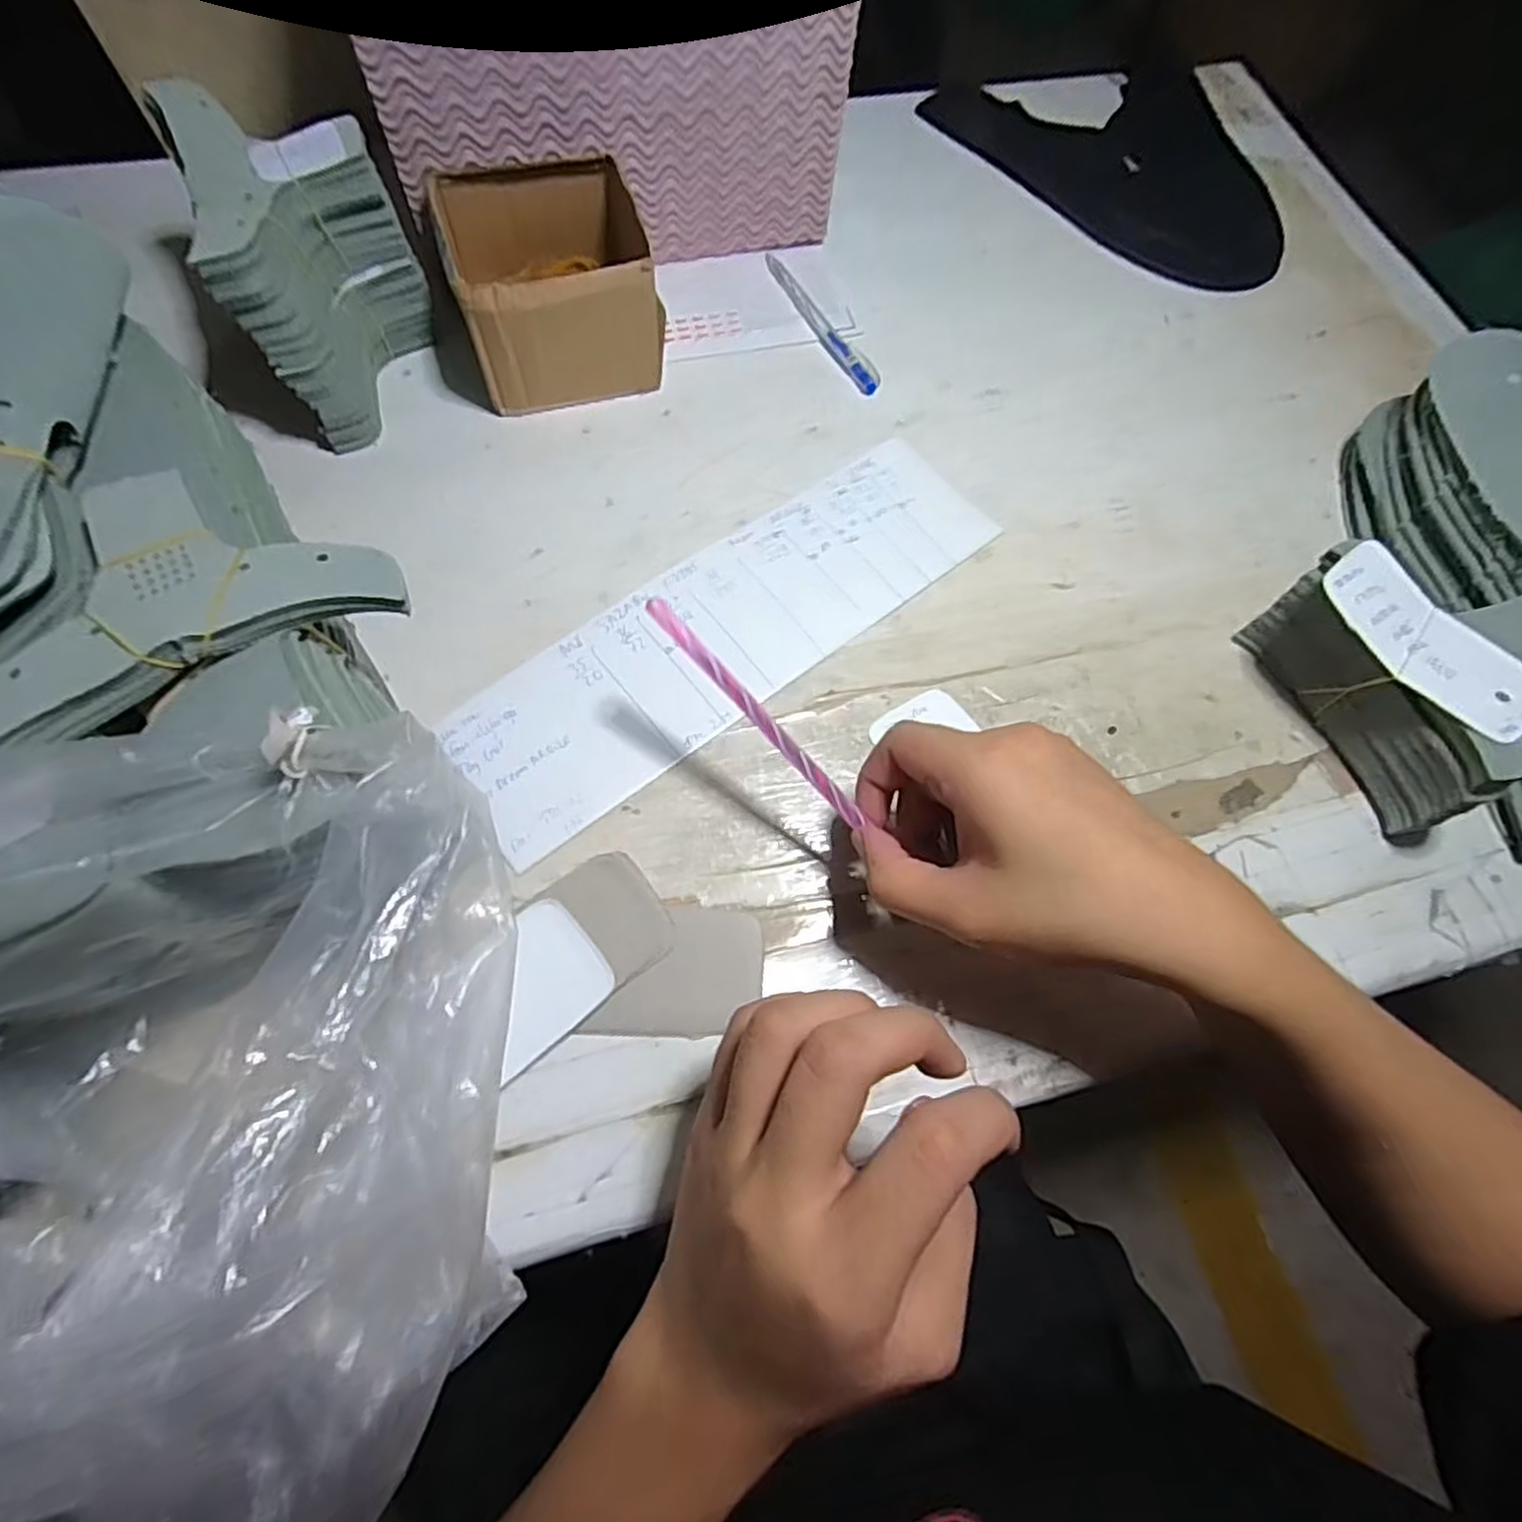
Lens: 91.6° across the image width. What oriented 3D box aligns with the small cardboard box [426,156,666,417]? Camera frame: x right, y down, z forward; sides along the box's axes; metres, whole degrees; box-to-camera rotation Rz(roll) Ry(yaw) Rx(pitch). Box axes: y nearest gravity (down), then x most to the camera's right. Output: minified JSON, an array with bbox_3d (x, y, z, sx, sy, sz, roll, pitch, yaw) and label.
[{"bbox_3d":[-0.121,-0.274,0.429,0.108,0.075,0.117,-15,69,-9],"label":"small cardboard box"}]

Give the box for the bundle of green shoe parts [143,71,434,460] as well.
[{"bbox_3d":[-0.237,-0.266,0.403,0.095,0.107,0.139,-23,70,-12],"label":"bundle of green shoe parts"}]

